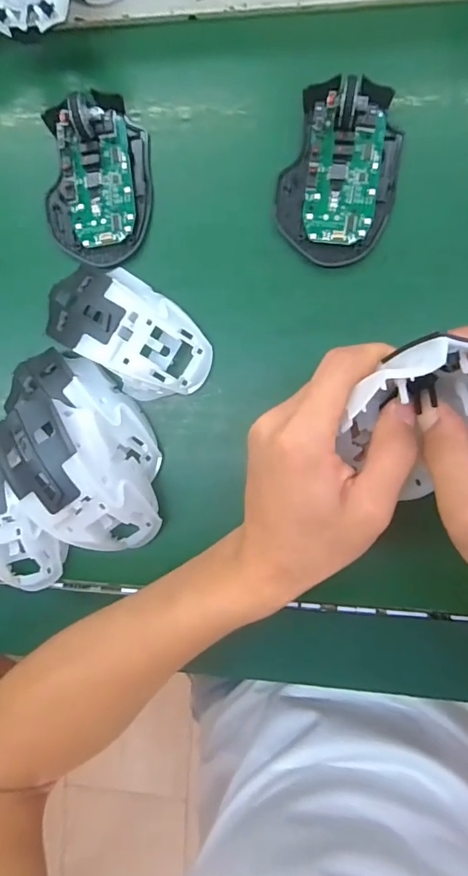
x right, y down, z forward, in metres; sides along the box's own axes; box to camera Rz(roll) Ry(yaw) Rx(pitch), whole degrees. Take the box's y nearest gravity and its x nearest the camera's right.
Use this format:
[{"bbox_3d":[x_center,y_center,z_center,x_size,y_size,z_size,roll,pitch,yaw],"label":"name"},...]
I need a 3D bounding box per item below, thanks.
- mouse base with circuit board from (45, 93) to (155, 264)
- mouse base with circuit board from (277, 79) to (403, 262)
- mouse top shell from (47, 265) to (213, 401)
[{"bbox_3d":[-0.096,-0.177,0.314,0.072,0.026,0.112,-1,90,7],"label":"mouse base with circuit board"},{"bbox_3d":[0.067,-0.171,0.293,0.073,0.029,0.111,9,92,7],"label":"mouse base with circuit board"},{"bbox_3d":[-0.072,-0.070,0.307,0.114,0.037,0.064,39,95,5],"label":"mouse top shell"}]

